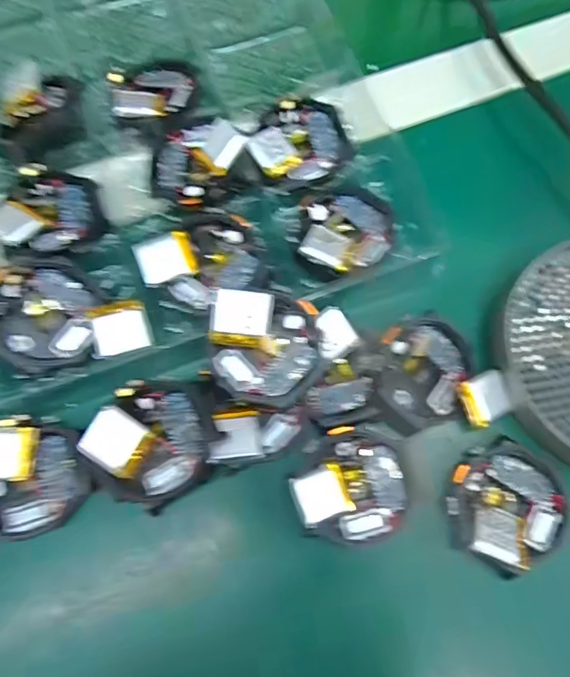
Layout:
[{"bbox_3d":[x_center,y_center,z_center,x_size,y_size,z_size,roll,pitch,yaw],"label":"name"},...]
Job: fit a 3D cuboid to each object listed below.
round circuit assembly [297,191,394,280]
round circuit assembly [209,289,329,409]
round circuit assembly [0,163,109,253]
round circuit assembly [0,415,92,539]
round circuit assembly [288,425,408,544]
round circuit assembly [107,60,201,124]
[{"bbox_3d":[0.028,-0.054,0.243,0.053,0.015,0.044,-31,75,-10],"label":"round circuit assembly"},{"bbox_3d":[-0.007,0.005,0.210,0.046,0.020,0.046,-3,72,-2],"label":"round circuit assembly"},{"bbox_3d":[-0.117,-0.063,0.243,0.052,0.016,0.043,-2,72,-1],"label":"round circuit assembly"},{"bbox_3d":[-0.108,0.058,0.206,0.048,0.011,0.046,1,72,0],"label":"round circuit assembly"},{"bbox_3d":[0.029,0.062,0.211,0.048,0.010,0.047,0,72,-1],"label":"round circuit assembly"},{"bbox_3d":[-0.069,-0.134,0.264,0.045,0.006,0.044,0,72,-1],"label":"round circuit assembly"}]

